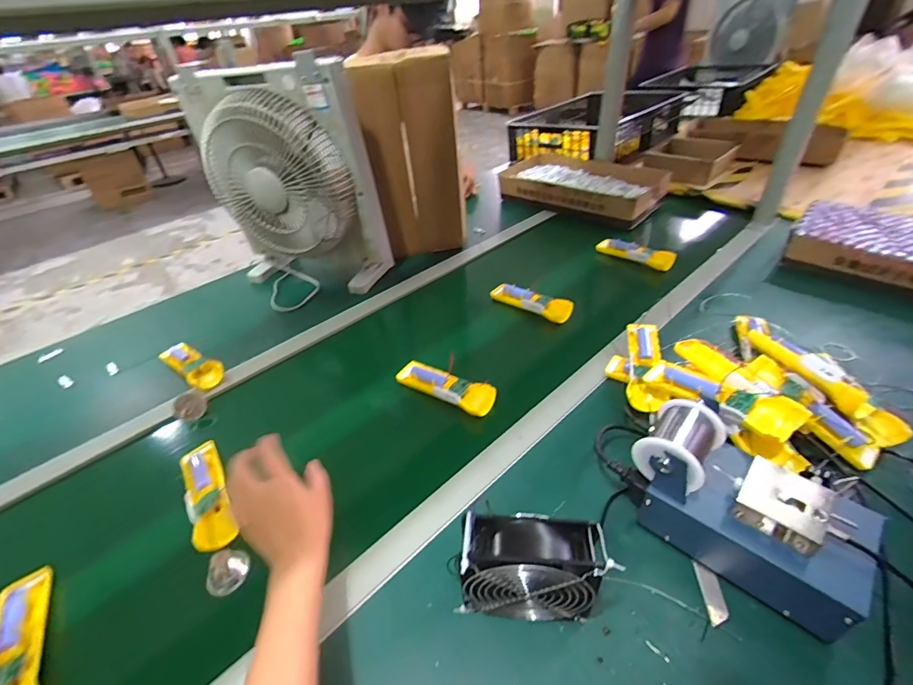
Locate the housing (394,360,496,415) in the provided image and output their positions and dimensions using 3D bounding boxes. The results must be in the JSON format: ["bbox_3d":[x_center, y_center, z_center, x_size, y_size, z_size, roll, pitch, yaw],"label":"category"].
[{"bbox_3d":[-0.019,0.067,0.661,0.167,0.021,0.051,19,45,27],"label":"housing"}]

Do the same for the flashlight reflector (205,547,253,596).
[{"bbox_3d":[-0.258,0.257,0.472,0.035,0.028,0.044,5,40,12],"label":"flashlight reflector"}]

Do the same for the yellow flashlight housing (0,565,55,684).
[{"bbox_3d":[-0.437,0.304,0.412,0.049,0.028,0.174,-26,44,-24],"label":"yellow flashlight housing"}]

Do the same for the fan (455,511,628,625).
[{"bbox_3d":[0.068,0.212,0.392,0.123,0.114,0.054,-2,39,4],"label":"fan"}]

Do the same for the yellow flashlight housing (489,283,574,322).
[{"bbox_3d":[0.143,-0.082,0.829,0.168,0.030,0.050,28,49,33],"label":"yellow flashlight housing"}]

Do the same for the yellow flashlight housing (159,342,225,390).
[{"bbox_3d":[-0.458,0.039,0.730,0.148,0.030,0.056,25,48,32],"label":"yellow flashlight housing"}]

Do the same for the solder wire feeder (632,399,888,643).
[{"bbox_3d":[0.289,0.158,0.418,0.203,0.127,0.106,28,49,34],"label":"solder wire feeder"}]

